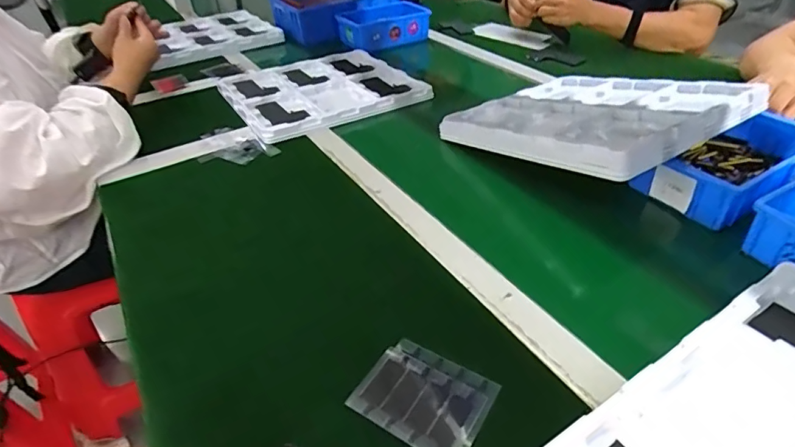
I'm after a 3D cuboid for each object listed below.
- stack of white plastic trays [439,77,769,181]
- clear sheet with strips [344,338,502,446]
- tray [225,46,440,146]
[{"bbox_3d":[0.253,-0.149,0.630,0.281,0.031,0.317,-24,29,-21],"label":"stack of white plastic trays"},{"bbox_3d":[0.021,0.136,0.370,0.097,0.005,0.076,19,44,28],"label":"clear sheet with strips"},{"bbox_3d":[-0.154,-0.257,0.886,0.305,0.030,0.330,-23,42,-24],"label":"tray"}]

